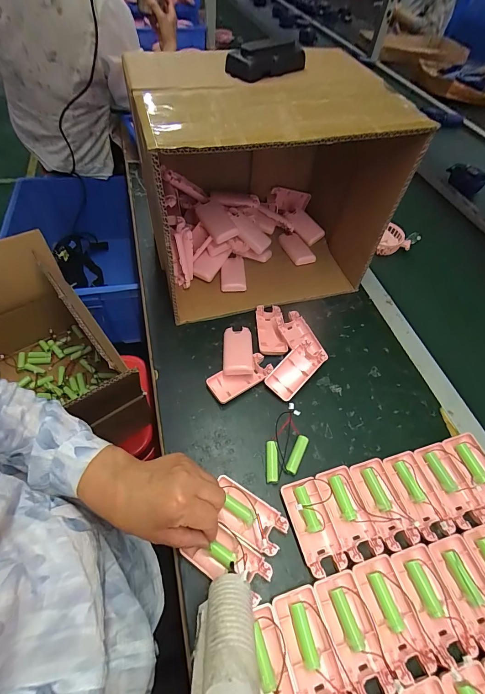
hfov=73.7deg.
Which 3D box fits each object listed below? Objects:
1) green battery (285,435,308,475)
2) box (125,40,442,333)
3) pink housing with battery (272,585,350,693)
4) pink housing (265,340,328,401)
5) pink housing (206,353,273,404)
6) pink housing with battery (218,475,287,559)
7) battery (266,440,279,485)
[{"bbox_3d":[0.071,0.139,0.421,0.015,0.012,0.053,25,55,14],"label":"green battery"},{"bbox_3d":[0.030,-0.273,0.546,0.350,0.300,0.311,-10,54,-12],"label":"box"},{"bbox_3d":[0.064,0.291,0.309,0.046,0.025,0.094,-12,55,-13],"label":"pink housing with battery"},{"bbox_3d":[0.079,0.035,0.485,0.046,0.017,0.094,42,75,16],"label":"pink housing"},{"bbox_3d":[-0.002,0.047,0.481,0.097,0.016,0.044,-26,59,-22],"label":"pink housing"},{"bbox_3d":[0.005,0.192,0.370,0.090,0.017,0.044,30,56,17],"label":"pink housing with battery"},{"bbox_3d":[0.037,0.147,0.414,0.015,0.011,0.051,2,53,-3],"label":"battery"}]

